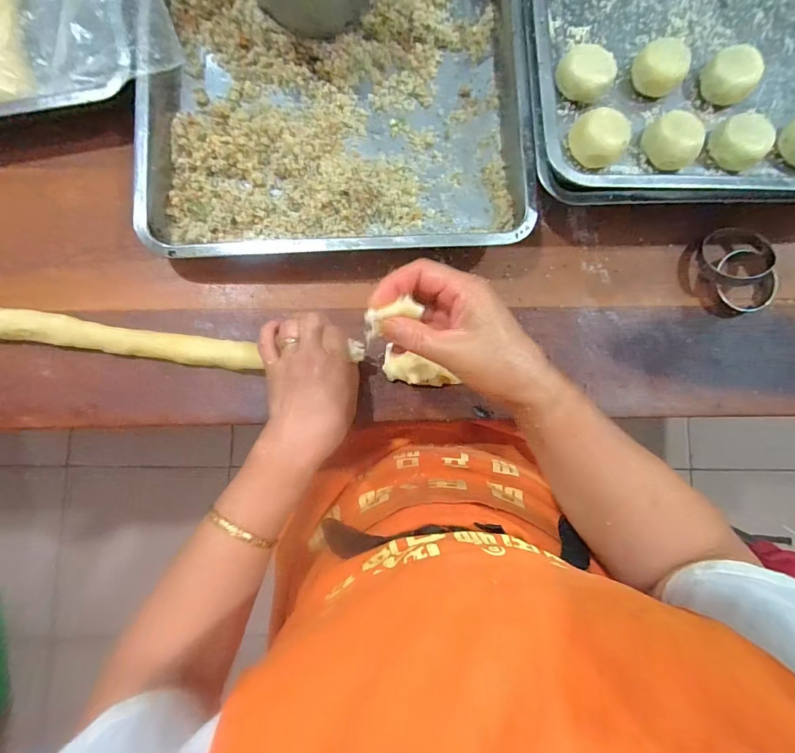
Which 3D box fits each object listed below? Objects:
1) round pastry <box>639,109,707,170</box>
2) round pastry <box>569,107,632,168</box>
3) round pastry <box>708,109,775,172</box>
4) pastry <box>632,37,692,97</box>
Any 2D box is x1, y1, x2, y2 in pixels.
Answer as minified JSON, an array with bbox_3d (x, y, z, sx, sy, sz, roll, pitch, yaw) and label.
[{"bbox_3d":[0.276,-0.234,0.407,0.042,0.029,0.050,-24,85,-4],"label":"round pastry"},{"bbox_3d":[0.198,-0.232,0.403,0.049,0.034,0.047,0,84,-2],"label":"round pastry"},{"bbox_3d":[0.346,-0.235,0.410,0.047,0.021,0.050,0,84,-2],"label":"round pastry"},{"bbox_3d":[0.267,-0.313,0.418,0.048,0.037,0.043,40,84,2],"label":"pastry"}]

